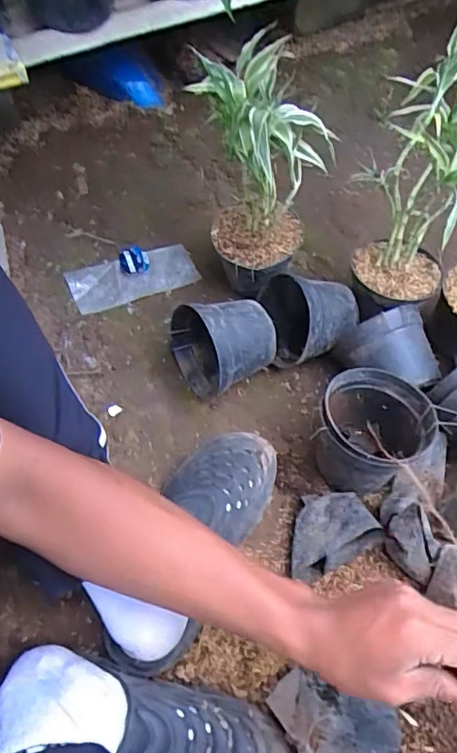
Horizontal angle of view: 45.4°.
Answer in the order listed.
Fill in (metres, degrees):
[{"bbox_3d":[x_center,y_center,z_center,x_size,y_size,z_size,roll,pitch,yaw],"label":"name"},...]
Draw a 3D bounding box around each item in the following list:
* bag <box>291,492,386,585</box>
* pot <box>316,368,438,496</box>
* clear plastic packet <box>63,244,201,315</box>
[{"bbox_3d":[0.105,0.173,0.613,0.096,0.076,0.085,-22,61,-14],"label":"bag"},{"bbox_3d":[0.170,0.065,0.657,0.136,0.107,0.126,1,59,-1],"label":"pot"},{"bbox_3d":[-0.144,-0.150,0.842,0.190,0.013,0.078,-22,68,-24],"label":"clear plastic packet"}]

